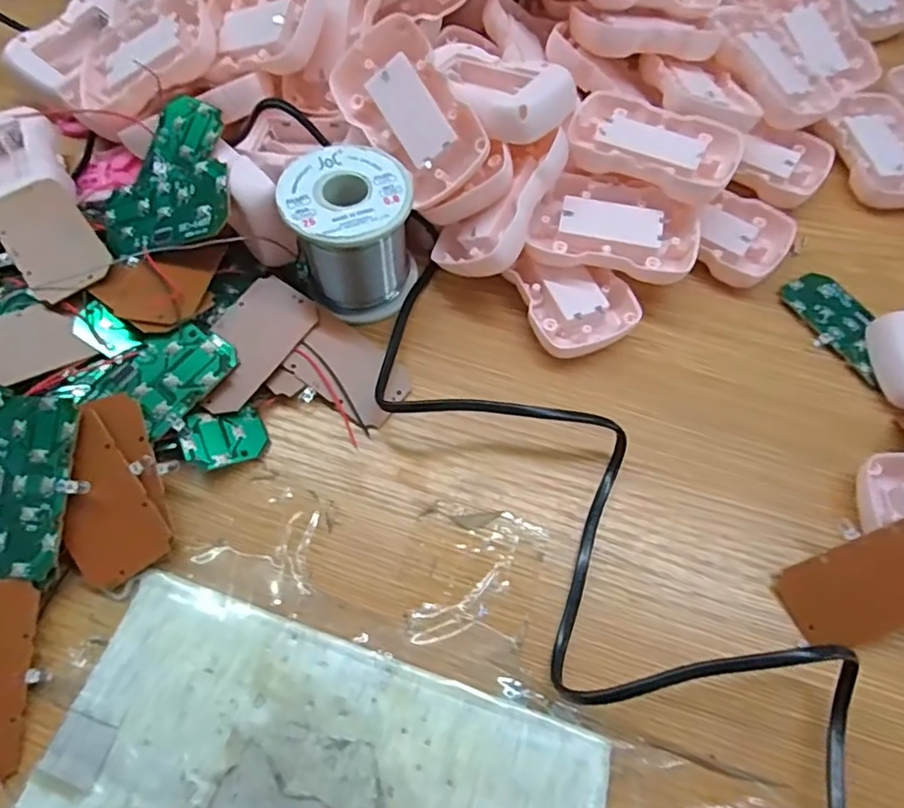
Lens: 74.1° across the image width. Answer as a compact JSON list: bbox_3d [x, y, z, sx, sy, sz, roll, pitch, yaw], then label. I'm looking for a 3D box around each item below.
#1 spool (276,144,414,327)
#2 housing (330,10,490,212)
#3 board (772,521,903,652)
[{"bbox_3d":[-0.049,-0.086,0.307,0.058,0.063,0.060,-22,65,-11],"label":"spool"},{"bbox_3d":[-0.021,-0.149,0.310,0.053,0.019,0.089,-33,88,22],"label":"housing"},{"bbox_3d":[0.178,0.075,0.248,0.075,0.008,0.037,-26,65,11],"label":"board"}]

